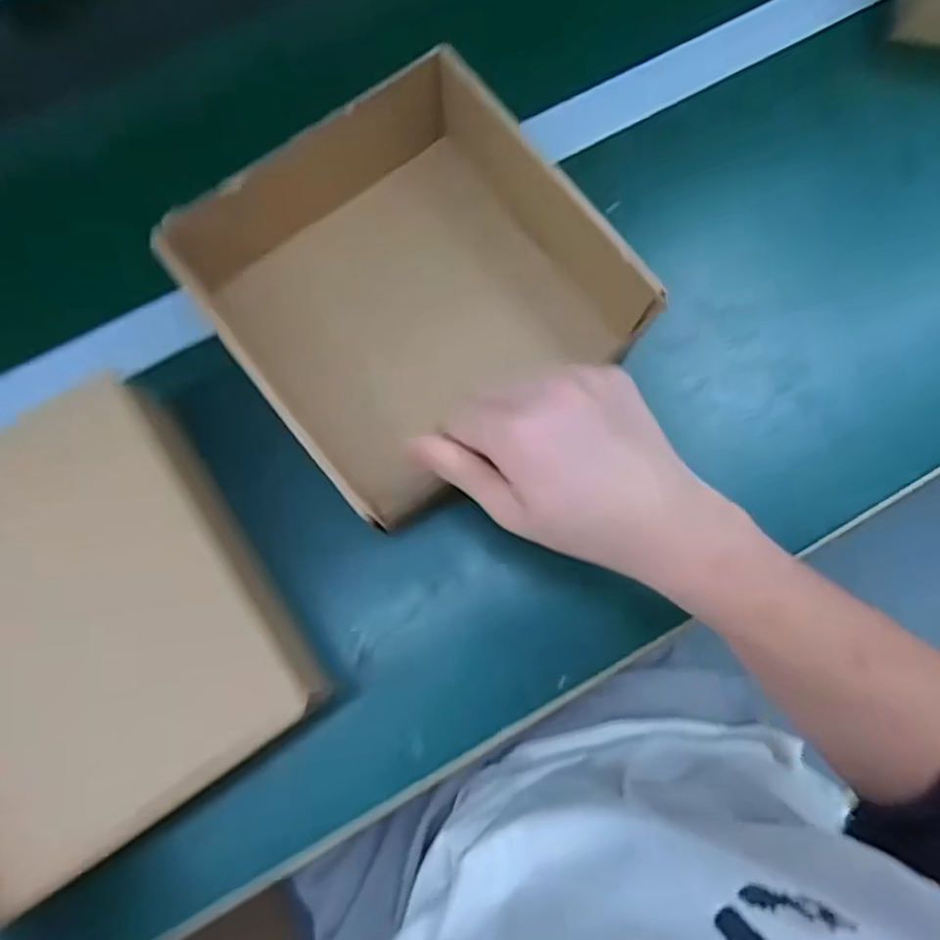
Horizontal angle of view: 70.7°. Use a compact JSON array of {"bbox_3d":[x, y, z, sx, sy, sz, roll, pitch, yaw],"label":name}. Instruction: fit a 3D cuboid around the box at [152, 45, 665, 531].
[{"bbox_3d":[-0.033,-0.103,0.383,0.202,0.079,0.190,-36,78,-8],"label":"box"}]

